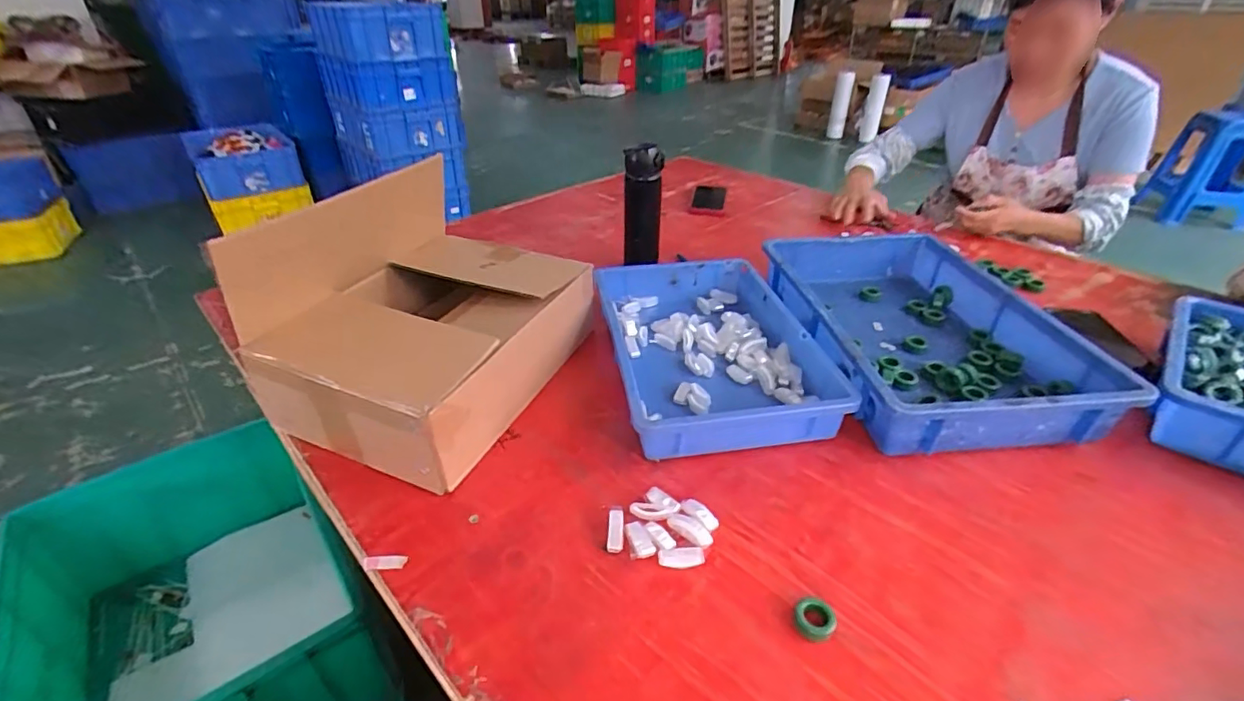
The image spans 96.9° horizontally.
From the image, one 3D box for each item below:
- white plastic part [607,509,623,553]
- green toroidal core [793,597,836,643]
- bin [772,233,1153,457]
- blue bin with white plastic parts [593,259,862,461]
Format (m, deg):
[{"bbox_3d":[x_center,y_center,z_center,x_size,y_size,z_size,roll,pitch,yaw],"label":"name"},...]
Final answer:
[{"bbox_3d":[-0.006,0.164,0.505,0.014,0.011,0.041,0,34,1],"label":"white plastic part"},{"bbox_3d":[0.152,0.214,0.438,0.031,0.016,0.031,17,37,24],"label":"green toroidal core"},{"bbox_3d":[0.393,-0.036,0.755,0.312,0.080,0.440,-1,34,-2],"label":"bin"},{"bbox_3d":[0.109,-0.011,0.724,0.246,0.063,0.364,-6,34,-8],"label":"blue bin with white plastic parts"}]

